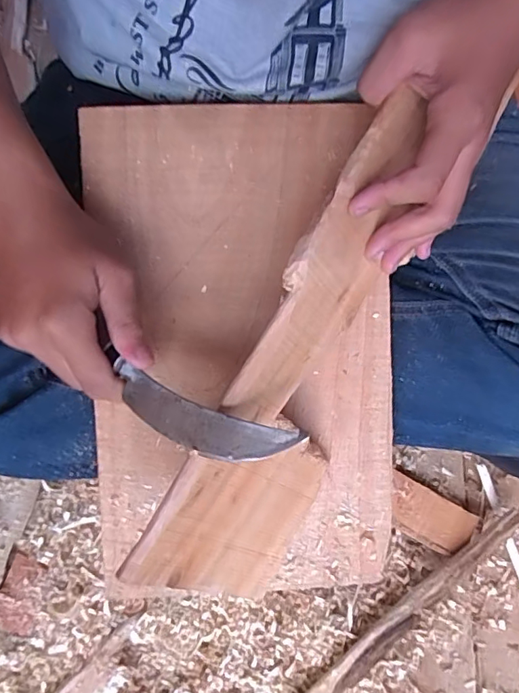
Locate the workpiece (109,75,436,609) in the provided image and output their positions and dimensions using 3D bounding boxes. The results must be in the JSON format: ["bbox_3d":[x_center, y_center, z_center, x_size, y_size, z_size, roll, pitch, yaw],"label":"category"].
[{"bbox_3d":[0.035,0.009,0.315,0.011,0.119,0.293,22,81,40],"label":"workpiece"}]

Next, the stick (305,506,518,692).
[{"bbox_3d":[0.069,0.294,0.461,0.436,0.023,0.026,-41,81,-9],"label":"stick"}]

